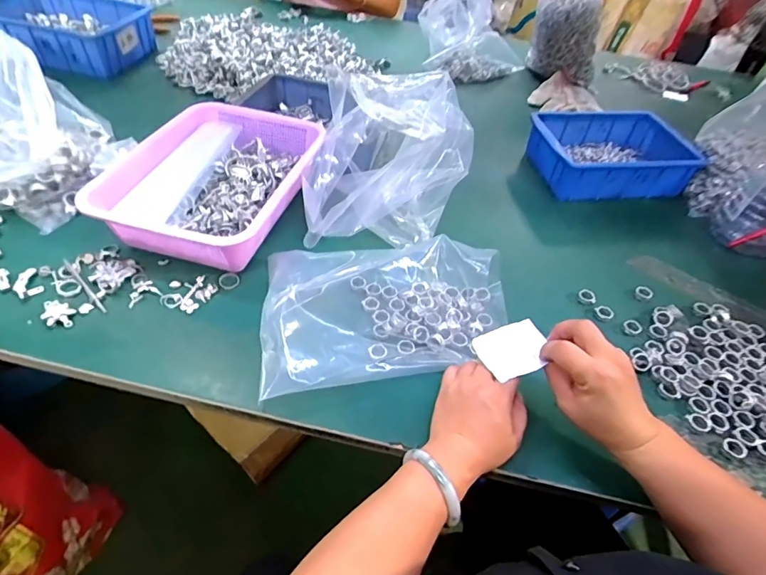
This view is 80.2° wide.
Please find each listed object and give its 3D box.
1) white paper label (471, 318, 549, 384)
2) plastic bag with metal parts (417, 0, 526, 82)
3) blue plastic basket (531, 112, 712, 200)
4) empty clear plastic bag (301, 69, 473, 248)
[{"bbox_3d":[0.130,0.060,0.447,0.076,0.010,0.051,-18,51,-22],"label":"white paper label"},{"bbox_3d":[0.202,-0.561,1.000,0.249,0.162,0.163,10,47,3],"label":"plastic bag with metal parts"},{"bbox_3d":[0.396,-0.231,0.803,0.248,0.106,0.182,-8,48,-14],"label":"blue plastic basket"},{"bbox_3d":[0.004,-0.164,0.606,0.196,0.187,0.163,19,48,11],"label":"empty clear plastic bag"}]

